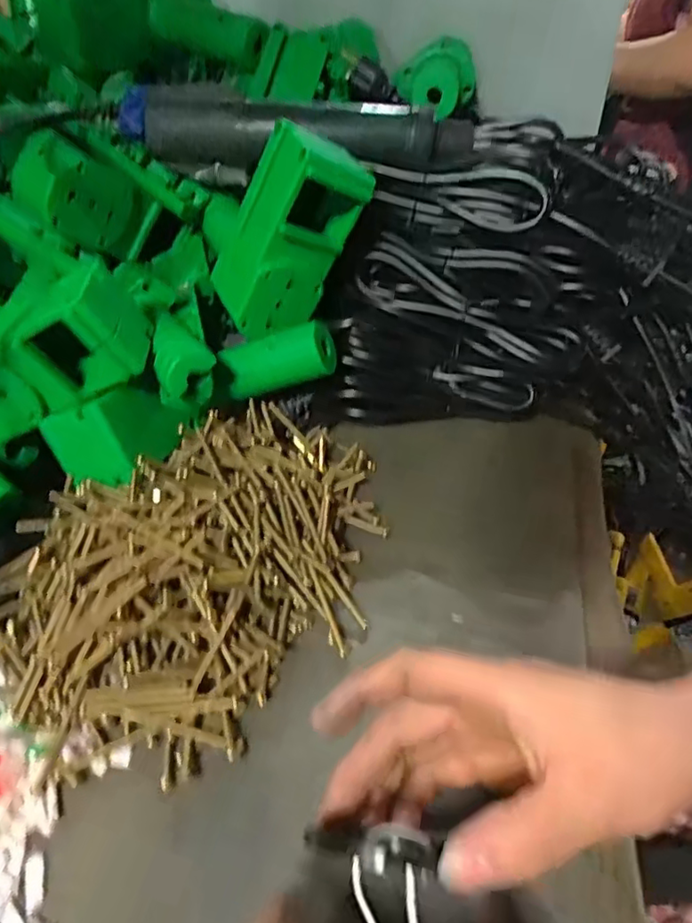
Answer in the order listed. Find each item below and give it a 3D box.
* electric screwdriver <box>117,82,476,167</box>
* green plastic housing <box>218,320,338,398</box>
[{"bbox_3d":[-0.030,-0.219,0.396,0.224,0.043,0.040,1,45,7],"label":"electric screwdriver"},{"bbox_3d":[-0.042,-0.063,0.374,0.069,0.028,0.024,-12,42,16],"label":"green plastic housing"}]

